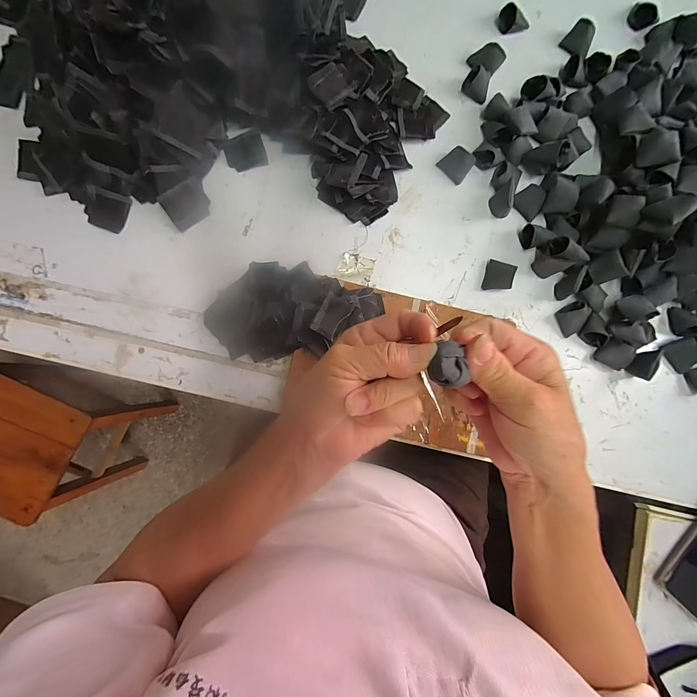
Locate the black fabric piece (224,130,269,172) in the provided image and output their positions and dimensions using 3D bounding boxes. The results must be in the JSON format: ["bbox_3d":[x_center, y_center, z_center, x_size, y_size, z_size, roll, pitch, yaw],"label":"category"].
[{"bbox_3d":[-0.139,-0.265,0.435,0.052,0.007,0.047,-18,86,-5],"label":"black fabric piece"}]

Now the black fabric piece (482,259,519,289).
[{"bbox_3d":[0.201,-0.099,0.429,0.030,0.026,0.038,13,84,-2],"label":"black fabric piece"}]

